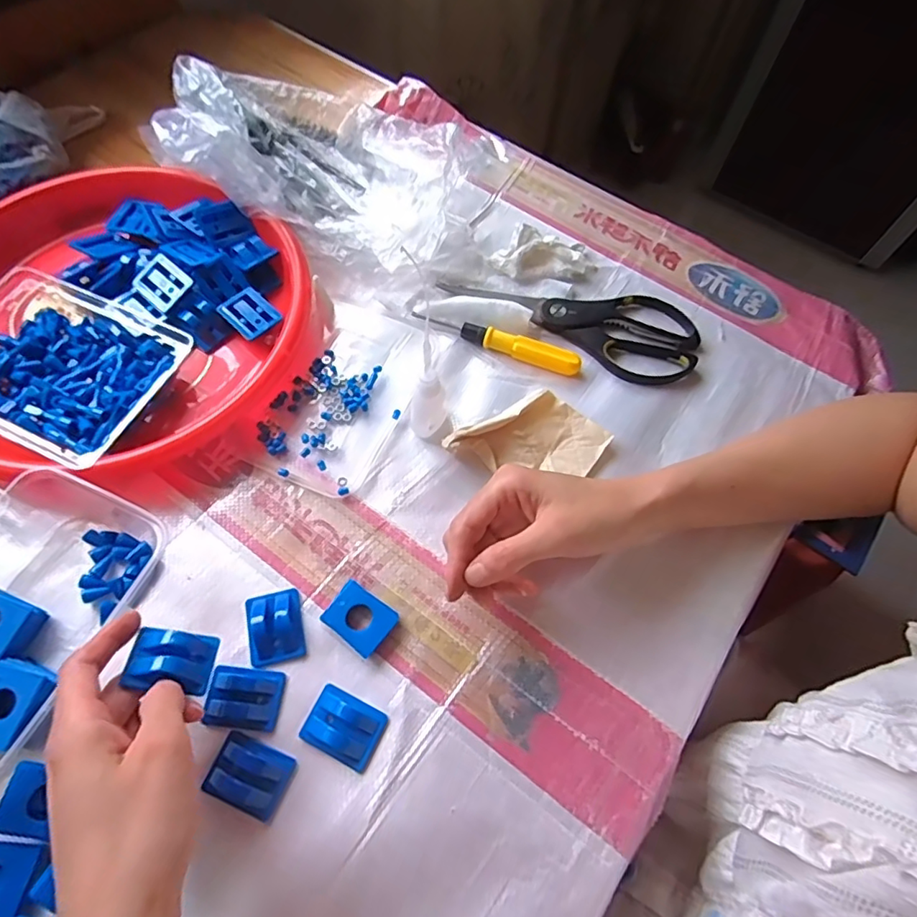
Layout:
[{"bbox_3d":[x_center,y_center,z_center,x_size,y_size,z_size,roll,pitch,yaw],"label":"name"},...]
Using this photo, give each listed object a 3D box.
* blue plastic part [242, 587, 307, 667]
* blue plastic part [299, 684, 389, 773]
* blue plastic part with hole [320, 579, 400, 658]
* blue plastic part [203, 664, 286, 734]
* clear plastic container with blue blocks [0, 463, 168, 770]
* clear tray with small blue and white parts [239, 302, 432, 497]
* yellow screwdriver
[{"bbox_3d":[-0.119,0.108,0.358,0.035,0.012,0.045,-13,65,-9],"label":"blue plastic part"},{"bbox_3d":[-0.069,0.161,0.334,0.044,0.009,0.034,24,65,10],"label":"blue plastic part"},{"bbox_3d":[-0.064,0.104,0.362,0.041,0.011,0.033,34,67,14],"label":"blue plastic part with hole"},{"bbox_3d":[-0.131,0.145,0.338,0.043,0.011,0.034,7,63,1],"label":"blue plastic part"},{"bbox_3d":[-0.281,0.088,0.340,0.134,0.040,0.165,23,65,9],"label":"clear plastic container with blue blocks"},{"bbox_3d":[-0.088,-0.053,0.435,0.093,0.012,0.162,20,64,8],"label":"clear tray with small blue and white parts"},{"bbox_3d":[0.032,-0.099,0.457,0.140,0.015,0.015,21,64,8],"label":"yellow screwdriver"}]

